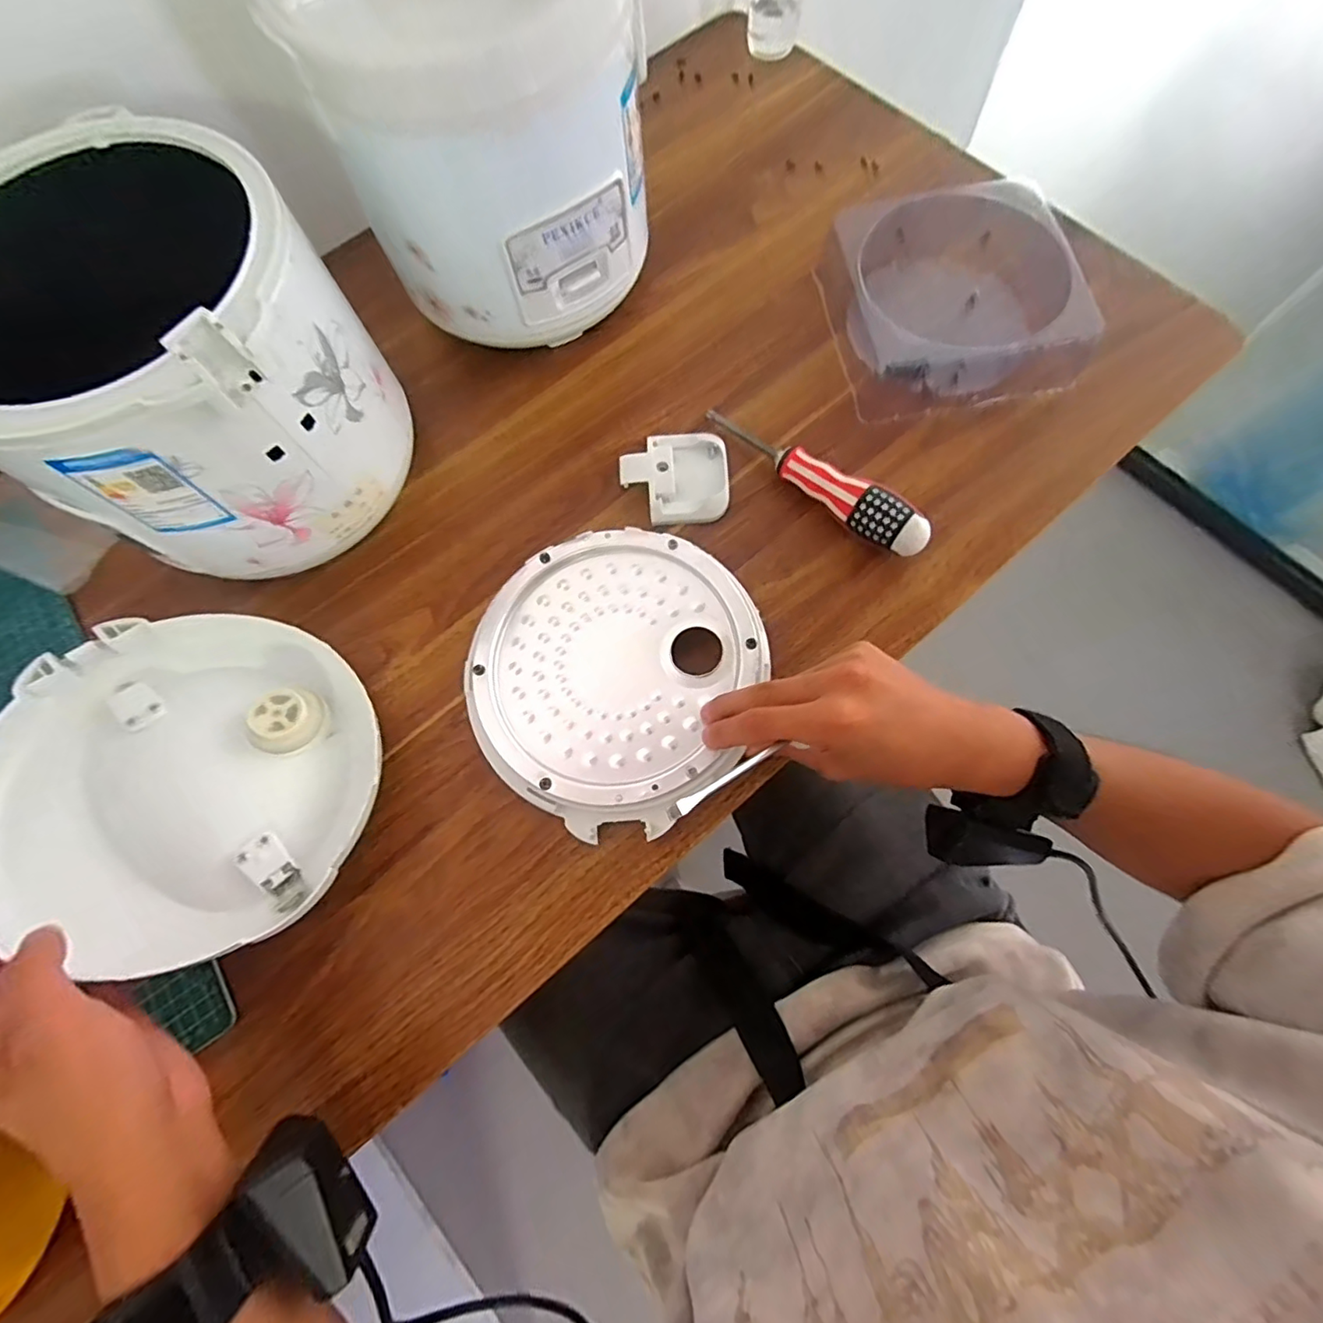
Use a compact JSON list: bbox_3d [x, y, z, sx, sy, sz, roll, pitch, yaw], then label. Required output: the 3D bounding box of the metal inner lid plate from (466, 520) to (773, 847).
[{"bbox_3d":[-0.031,0.003,0.372,0.186,0.021,0.186,-1,73,2],"label":"metal inner lid plate"}]

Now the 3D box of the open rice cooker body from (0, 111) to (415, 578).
[{"bbox_3d":[-0.288,-0.177,0.367,0.200,0.178,0.221,-30,74,-7],"label":"open rice cooker body"}]

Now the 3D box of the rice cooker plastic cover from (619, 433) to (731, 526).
[{"bbox_3d":[0.011,-0.137,0.429,0.078,0.019,0.070,-5,73,0],"label":"rice cooker plastic cover"}]

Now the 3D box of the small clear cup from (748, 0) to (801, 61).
[{"bbox_3d":[0.113,-0.650,0.582,0.044,0.038,0.040,-1,73,2],"label":"small clear cup"}]

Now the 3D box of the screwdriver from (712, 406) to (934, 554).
[{"bbox_3d":[0.106,-0.132,0.412,0.183,0.039,0.029,41,78,13],"label":"screwdriver"}]

